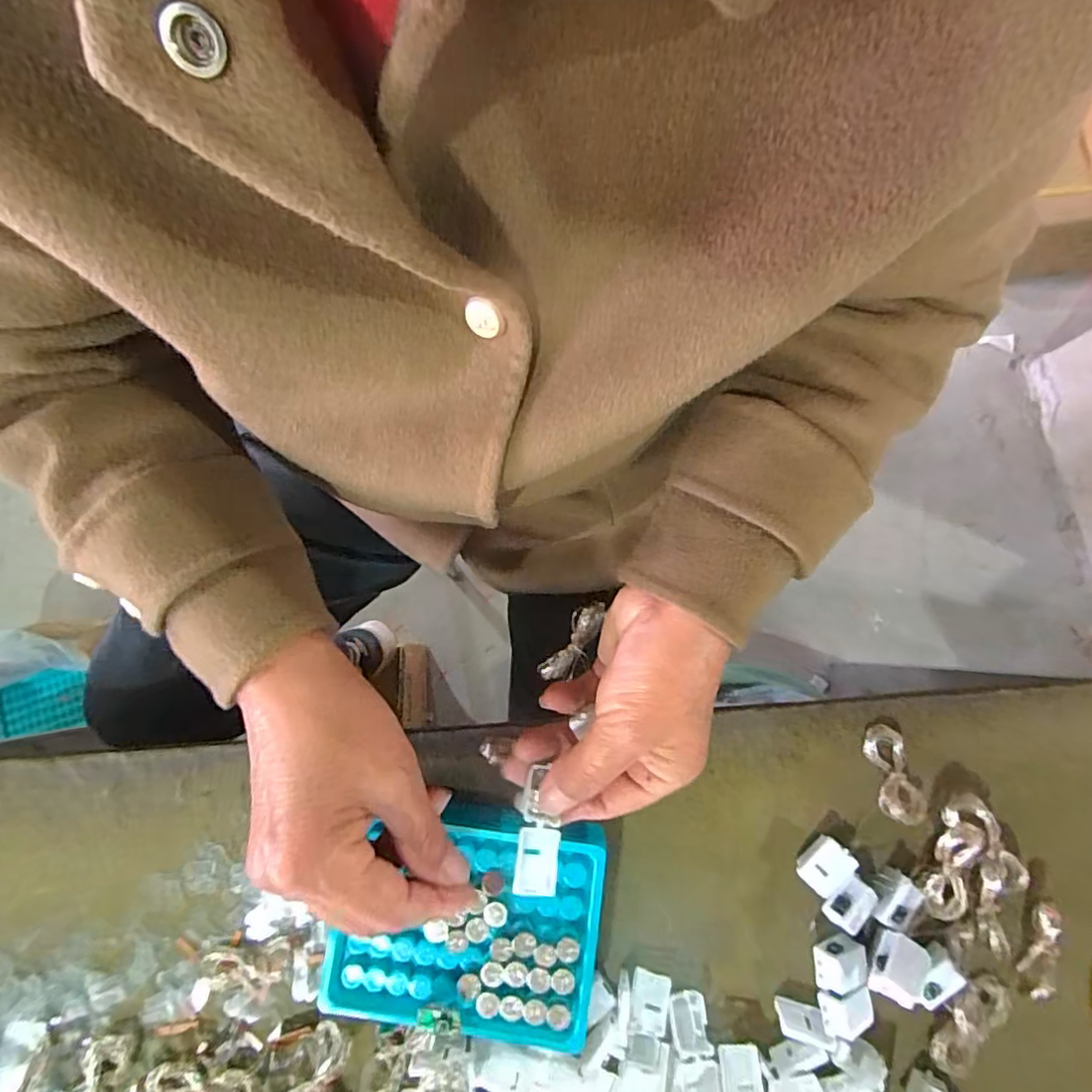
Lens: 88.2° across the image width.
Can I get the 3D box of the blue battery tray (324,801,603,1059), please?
[{"bbox_3d":[-0.039,0.189,0.295,0.129,0.035,0.099,8,80,3],"label":"blue battery tray"}]

